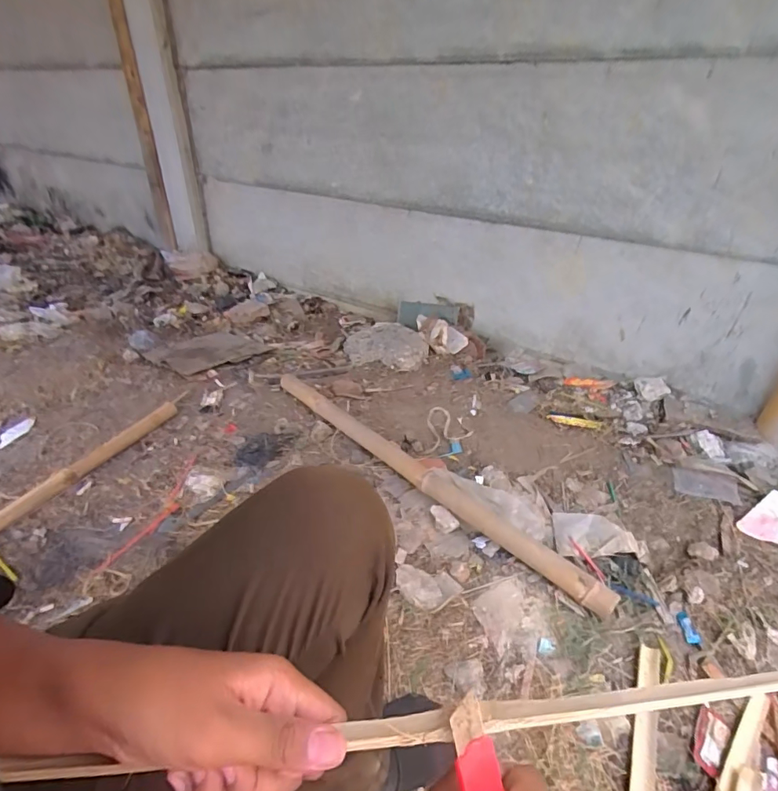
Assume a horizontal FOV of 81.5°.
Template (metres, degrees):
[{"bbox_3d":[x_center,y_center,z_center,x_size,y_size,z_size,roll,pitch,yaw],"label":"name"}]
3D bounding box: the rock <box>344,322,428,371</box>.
[{"bbox_3d":[-0.014,-0.170,1.507,0.278,0.080,0.246,1,33,-1],"label":"rock"}]

